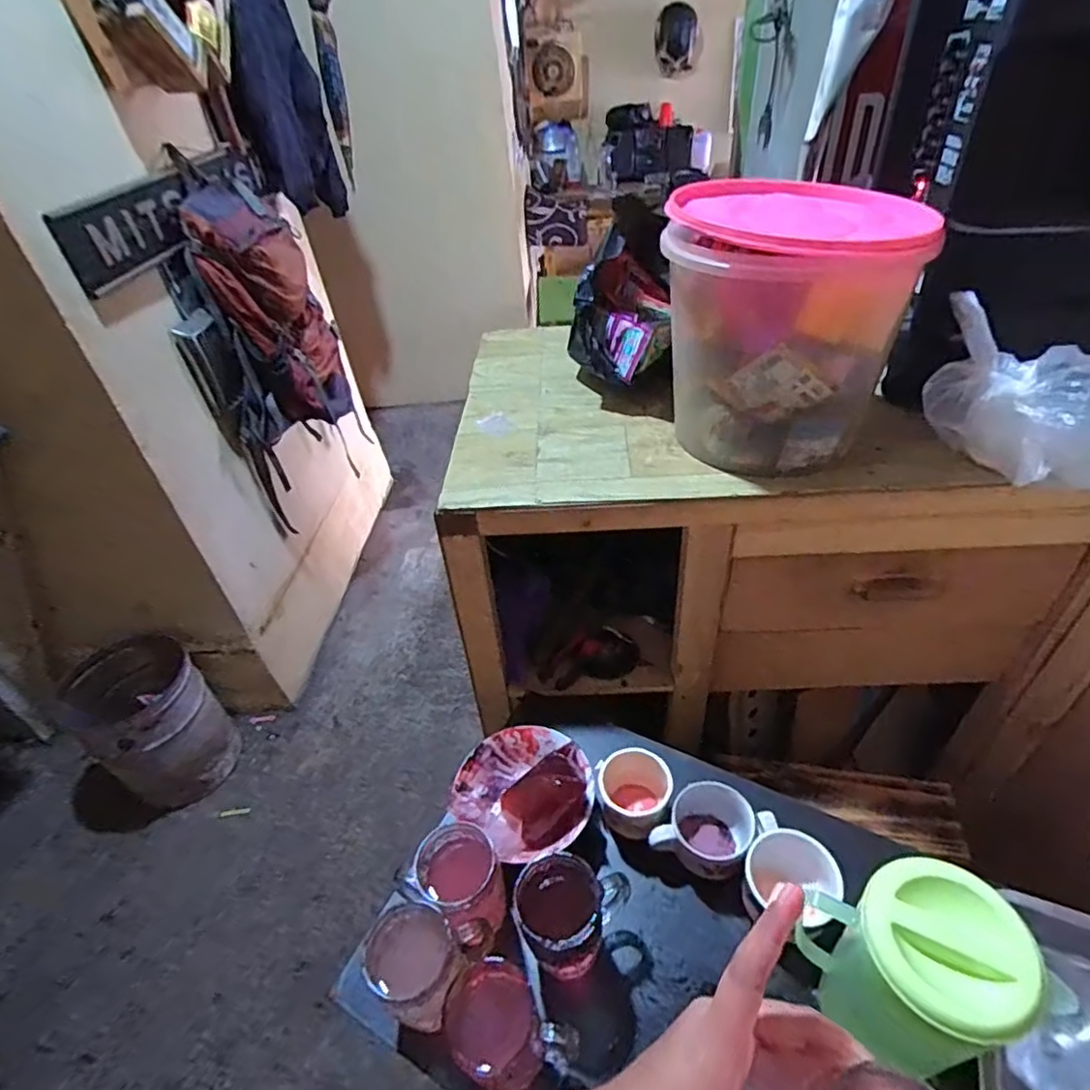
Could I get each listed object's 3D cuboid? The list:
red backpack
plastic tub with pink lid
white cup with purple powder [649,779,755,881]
[{"bbox_3d":[-0.732,-0.537,1.678,0.269,0.756,0.481,-8,41,0],"label":"red backpack"},{"bbox_3d":[0.273,-0.257,0.701,0.227,0.246,0.284,11,44,20],"label":"plastic tub with pink lid"},{"bbox_3d":[0.172,0.306,0.657,0.086,0.071,0.082,-4,41,4],"label":"white cup with purple powder"}]

